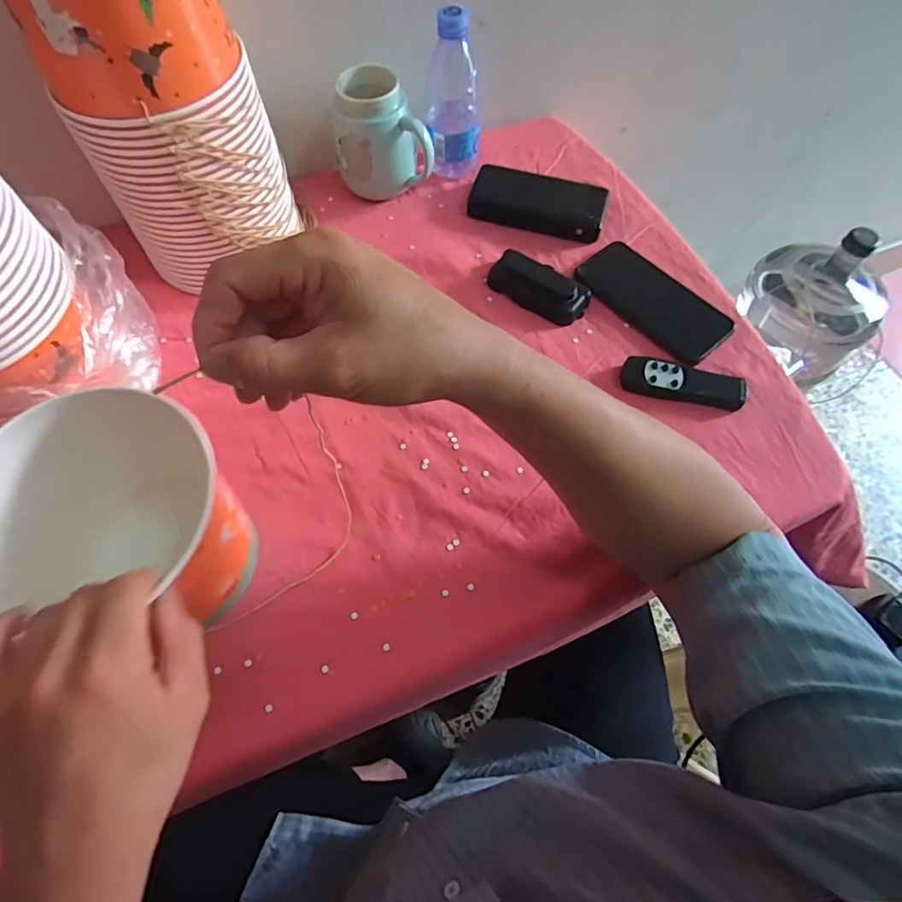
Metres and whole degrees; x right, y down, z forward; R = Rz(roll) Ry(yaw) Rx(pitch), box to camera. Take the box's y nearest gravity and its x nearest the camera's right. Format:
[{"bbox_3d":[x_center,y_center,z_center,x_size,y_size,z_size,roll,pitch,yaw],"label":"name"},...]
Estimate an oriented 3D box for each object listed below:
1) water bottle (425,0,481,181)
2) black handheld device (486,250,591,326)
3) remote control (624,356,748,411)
[{"bbox_3d":[0.004,-0.392,0.592,0.063,0.152,0.051,0,63,0],"label":"water bottle"},{"bbox_3d":[0.092,-0.176,0.558,0.107,0.022,0.045,36,69,17],"label":"black handheld device"},{"bbox_3d":[0.224,-0.065,0.509,0.114,0.016,0.040,13,64,7],"label":"remote control"}]

